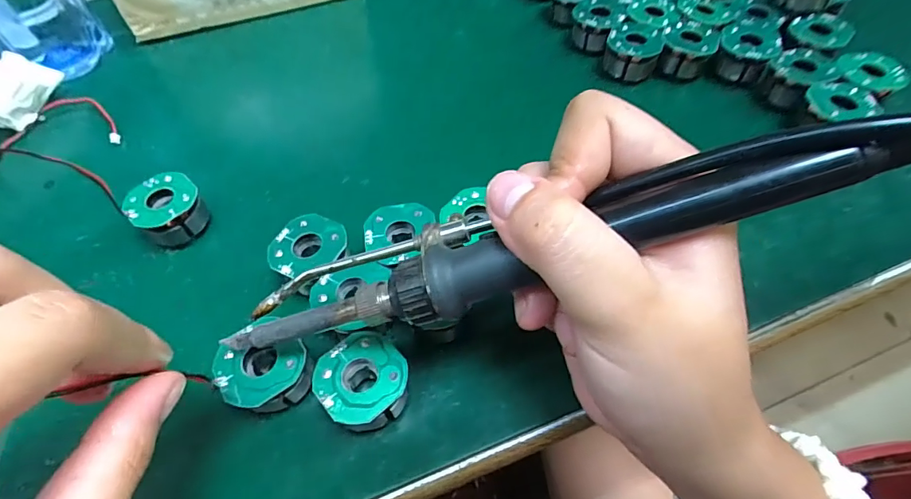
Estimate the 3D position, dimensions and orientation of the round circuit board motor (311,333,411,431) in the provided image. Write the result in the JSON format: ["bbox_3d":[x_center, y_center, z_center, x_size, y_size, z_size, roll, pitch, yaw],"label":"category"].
[{"bbox_3d":[-0.032,0.050,0.171,0.031,0.020,0.034,-1,56,1],"label":"round circuit board motor"}]

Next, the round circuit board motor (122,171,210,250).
[{"bbox_3d":[-0.135,-0.017,0.224,0.028,0.023,0.029,-1,56,1],"label":"round circuit board motor"}]

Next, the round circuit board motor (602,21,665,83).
[{"bbox_3d":[0.104,-0.116,0.278,0.030,0.020,0.028,-1,56,1],"label":"round circuit board motor"}]

